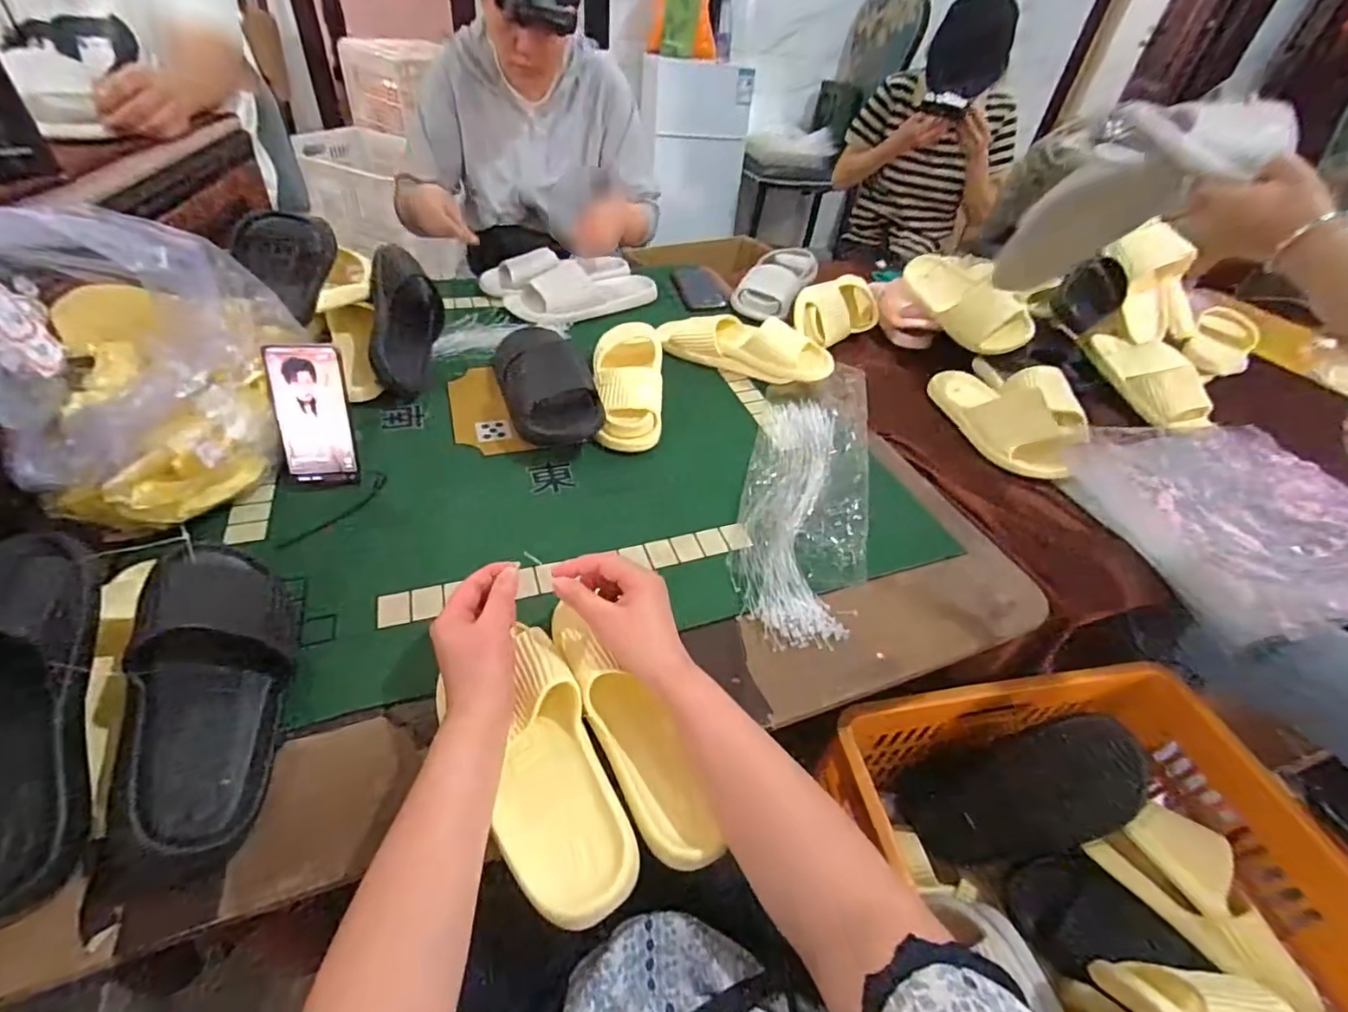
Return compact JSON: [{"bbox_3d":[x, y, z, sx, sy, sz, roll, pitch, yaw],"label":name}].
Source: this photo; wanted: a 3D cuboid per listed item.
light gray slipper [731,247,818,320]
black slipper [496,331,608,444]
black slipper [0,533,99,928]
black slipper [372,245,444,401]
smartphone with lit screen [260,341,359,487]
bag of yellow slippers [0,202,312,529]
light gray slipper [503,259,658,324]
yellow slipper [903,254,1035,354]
[{"bbox_3d":[0.204,-0.451,1.137,0.124,0.073,0.225,22,45,15],"label":"light gray slipper"},{"bbox_3d":[-0.196,-0.200,0.813,0.110,0.103,0.303,-13,47,-21],"label":"black slipper"},{"bbox_3d":[-0.458,0.139,0.382,0.096,0.074,0.252,-11,71,-20],"label":"black slipper"},{"bbox_3d":[-0.404,-0.274,0.850,0.082,0.091,0.235,-1,67,-9],"label":"black slipper"},{"bbox_3d":[-0.407,-0.101,0.644,0.076,0.155,0.009,-6,18,-14],"label":"smartphone with lit screen"},{"bbox_3d":[-0.527,-0.141,0.556,0.161,0.247,0.259,17,44,9],"label":"bag of yellow slippers"},{"bbox_3d":[-0.166,-0.405,1.042,0.254,0.070,0.132,-30,55,-34],"label":"light gray slipper"},{"bbox_3d":[0.495,-0.353,0.983,0.062,0.088,0.251,-13,47,-21],"label":"yellow slipper"}]

